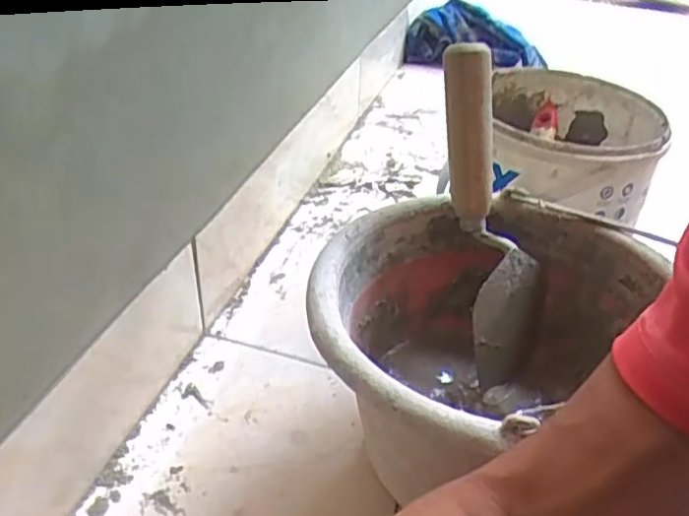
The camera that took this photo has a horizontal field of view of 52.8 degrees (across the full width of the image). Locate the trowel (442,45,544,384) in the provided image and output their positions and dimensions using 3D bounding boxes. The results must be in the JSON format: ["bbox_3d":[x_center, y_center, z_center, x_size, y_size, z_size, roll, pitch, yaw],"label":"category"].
[{"bbox_3d":[0.104,-0.029,0.509,0.076,0.247,0.045,-15,9,-26],"label":"trowel"}]

